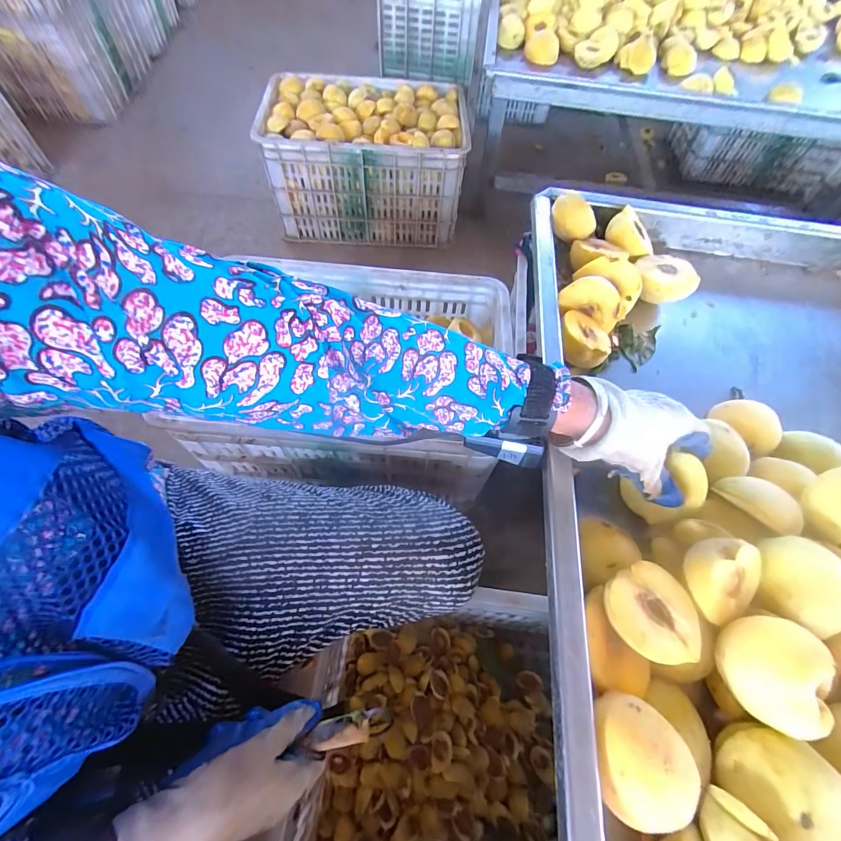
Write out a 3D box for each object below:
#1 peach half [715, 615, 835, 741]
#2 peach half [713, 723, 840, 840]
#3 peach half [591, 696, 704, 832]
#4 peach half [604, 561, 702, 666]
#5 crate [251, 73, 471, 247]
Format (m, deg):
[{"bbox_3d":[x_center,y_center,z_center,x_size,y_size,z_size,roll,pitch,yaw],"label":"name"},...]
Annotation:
[{"bbox_3d":[0.233,0.164,0.259,0.026,0.058,0.062,46,71,-21],"label":"peach half"},{"bbox_3d":[0.222,0.222,0.238,0.058,0.024,0.058,-15,54,21],"label":"peach half"},{"bbox_3d":[0.138,0.212,0.244,0.053,0.040,0.064,7,60,1],"label":"peach half"},{"bbox_3d":[0.168,0.146,0.293,0.061,0.031,0.065,1,60,-2],"label":"peach half"},{"bbox_3d":[-0.149,-0.738,1.116,0.510,0.270,0.366,-1,60,-4],"label":"crate"}]

